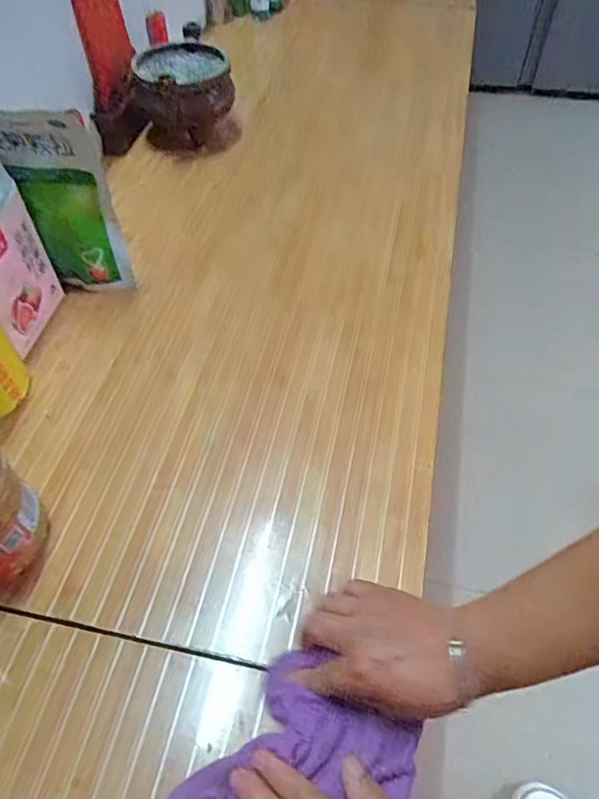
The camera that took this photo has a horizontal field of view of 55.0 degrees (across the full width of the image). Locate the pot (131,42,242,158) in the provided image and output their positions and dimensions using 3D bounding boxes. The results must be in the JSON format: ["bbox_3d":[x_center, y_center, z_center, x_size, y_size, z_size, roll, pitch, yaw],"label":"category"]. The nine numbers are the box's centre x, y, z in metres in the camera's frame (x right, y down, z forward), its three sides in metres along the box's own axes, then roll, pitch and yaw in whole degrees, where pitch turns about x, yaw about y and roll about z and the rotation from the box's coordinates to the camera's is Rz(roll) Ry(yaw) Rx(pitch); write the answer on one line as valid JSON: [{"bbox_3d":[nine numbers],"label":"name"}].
[{"bbox_3d":[-0.181,-0.472,0.894,0.140,0.113,0.149,0,56,0],"label":"pot"}]

